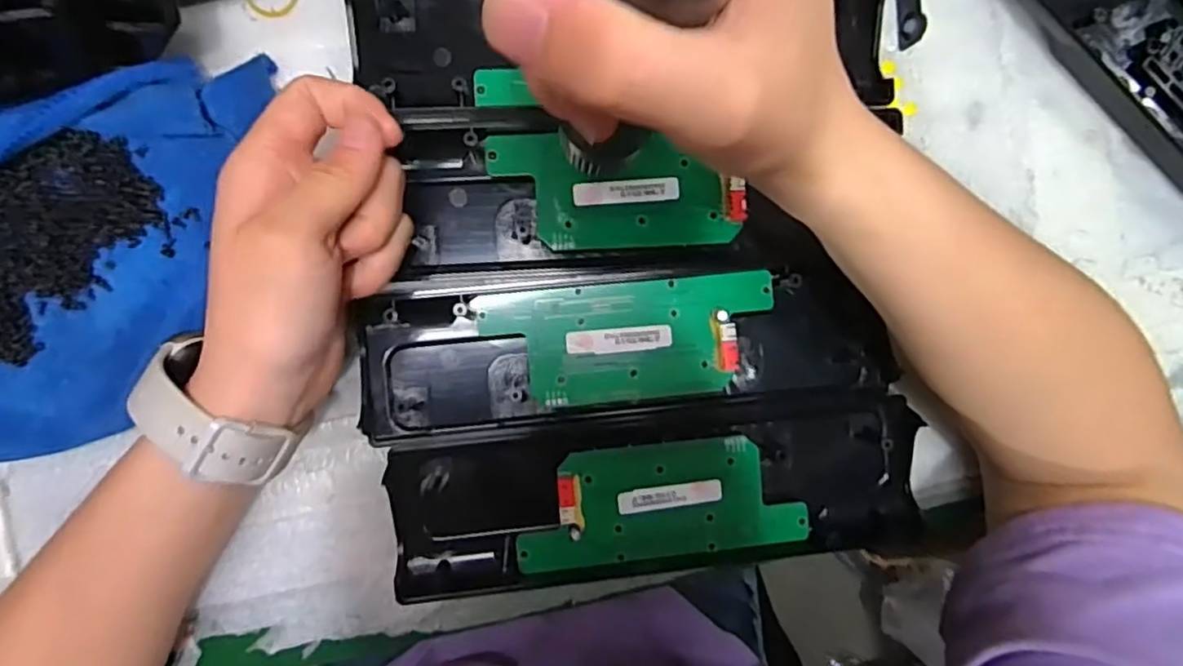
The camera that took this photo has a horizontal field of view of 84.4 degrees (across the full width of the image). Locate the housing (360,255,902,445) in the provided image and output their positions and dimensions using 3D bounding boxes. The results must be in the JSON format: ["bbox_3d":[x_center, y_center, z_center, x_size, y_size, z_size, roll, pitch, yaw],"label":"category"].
[{"bbox_3d":[0.018,0.004,0.307,0.242,0.017,0.072,-5,92,-6],"label":"housing"}]

